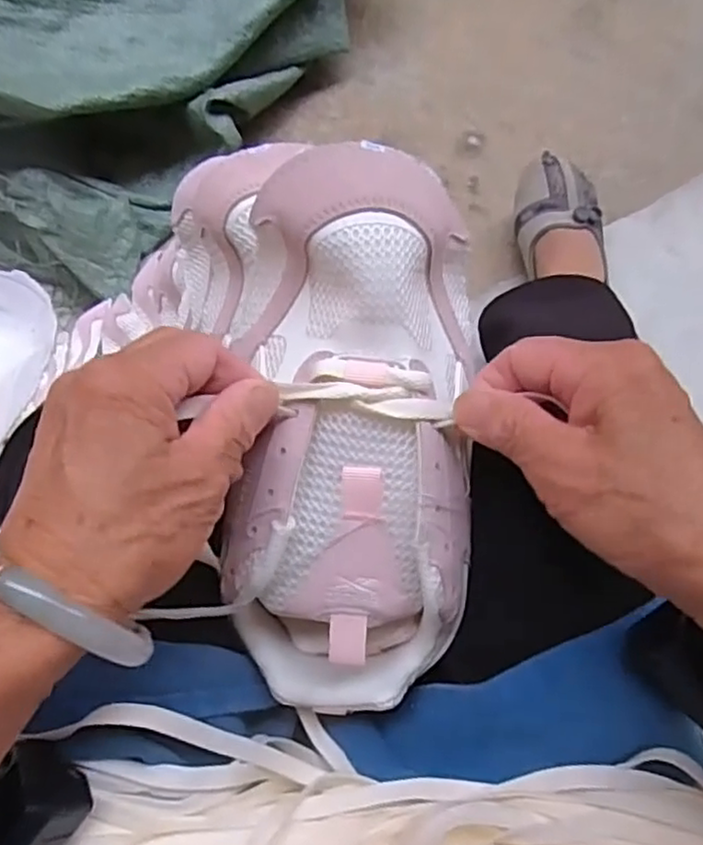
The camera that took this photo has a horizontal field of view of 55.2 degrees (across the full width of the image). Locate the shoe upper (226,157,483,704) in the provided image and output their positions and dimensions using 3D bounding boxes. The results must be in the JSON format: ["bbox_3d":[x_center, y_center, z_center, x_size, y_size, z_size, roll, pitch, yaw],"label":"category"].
[{"bbox_3d":[0.003,0.008,0.283,0.098,0.050,0.228,3,96,-1],"label":"shoe upper"}]

